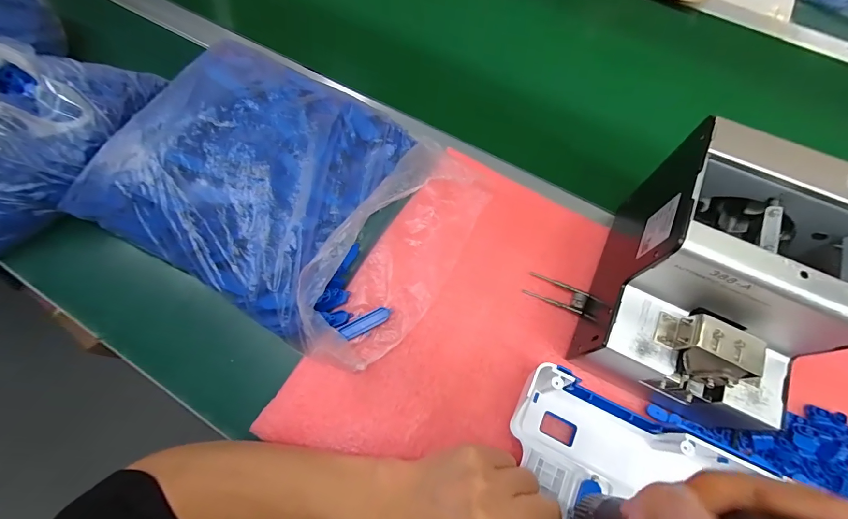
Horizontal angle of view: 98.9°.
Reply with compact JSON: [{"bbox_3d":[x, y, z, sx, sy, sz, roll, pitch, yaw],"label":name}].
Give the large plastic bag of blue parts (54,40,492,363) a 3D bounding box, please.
[{"bbox_3d":[-0.131,-0.076,0.362,0.347,0.051,0.248,28,70,11],"label":"large plastic bag of blue parts"}]

